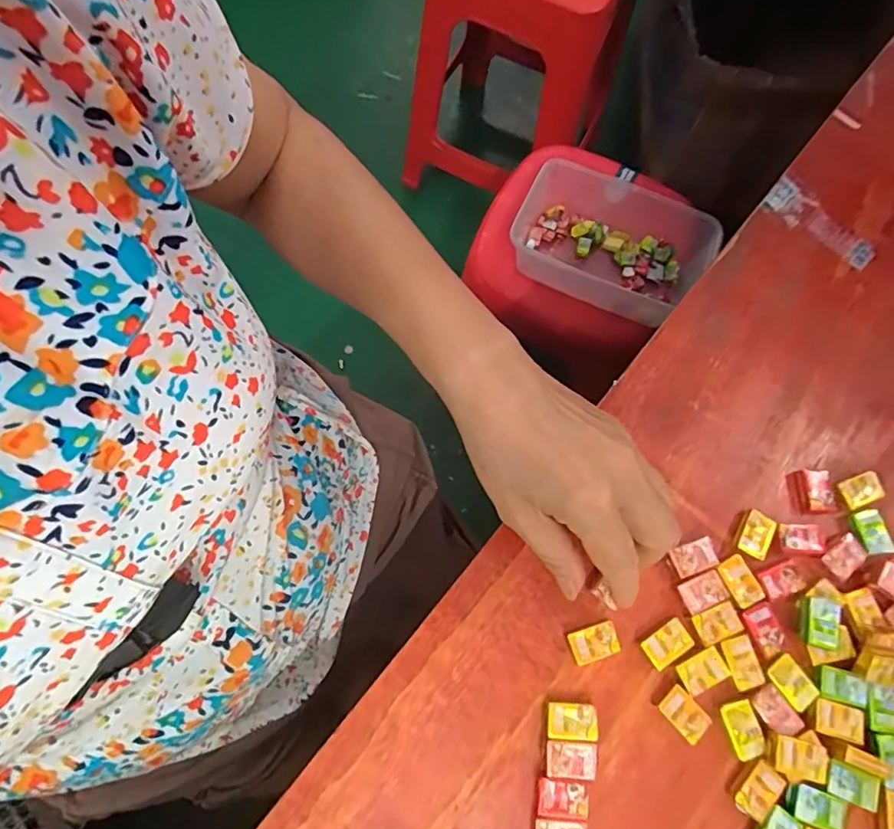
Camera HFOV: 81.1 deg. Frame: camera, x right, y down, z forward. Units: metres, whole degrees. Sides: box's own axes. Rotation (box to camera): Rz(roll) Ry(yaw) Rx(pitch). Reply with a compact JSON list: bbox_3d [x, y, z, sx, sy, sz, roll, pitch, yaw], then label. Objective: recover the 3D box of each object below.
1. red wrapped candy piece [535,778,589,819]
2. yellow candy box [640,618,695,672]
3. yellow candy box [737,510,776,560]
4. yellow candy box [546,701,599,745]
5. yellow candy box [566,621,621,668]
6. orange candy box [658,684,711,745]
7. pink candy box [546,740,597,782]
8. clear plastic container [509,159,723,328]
[{"bbox_3d":[0.057,0.191,0.260,0.025,0.008,0.016,6,72,-1],"label":"red wrapped candy piece"},{"bbox_3d":[0.119,0.124,0.282,0.026,0.004,0.017,-33,77,-12],"label":"yellow candy box"},{"bbox_3d":[0.178,0.069,0.301,0.017,0.005,0.026,26,73,6],"label":"yellow candy box"},{"bbox_3d":[0.064,0.159,0.271,0.026,0.009,0.017,6,72,0],"label":"yellow candy box"},{"bbox_3d":[0.079,0.123,0.281,0.025,0.009,0.017,-18,74,-8],"label":"yellow candy box"},{"bbox_3d":[0.124,0.156,0.272,0.017,0.004,0.025,-42,79,-14],"label":"orange candy box"},{"bbox_3d":[0.063,0.175,0.266,0.024,0.009,0.017,5,72,-1],"label":"pink candy box"},{"bbox_3d":[0.206,-0.217,0.681,0.228,0.076,0.158,24,73,5],"label":"clear plastic container"}]

